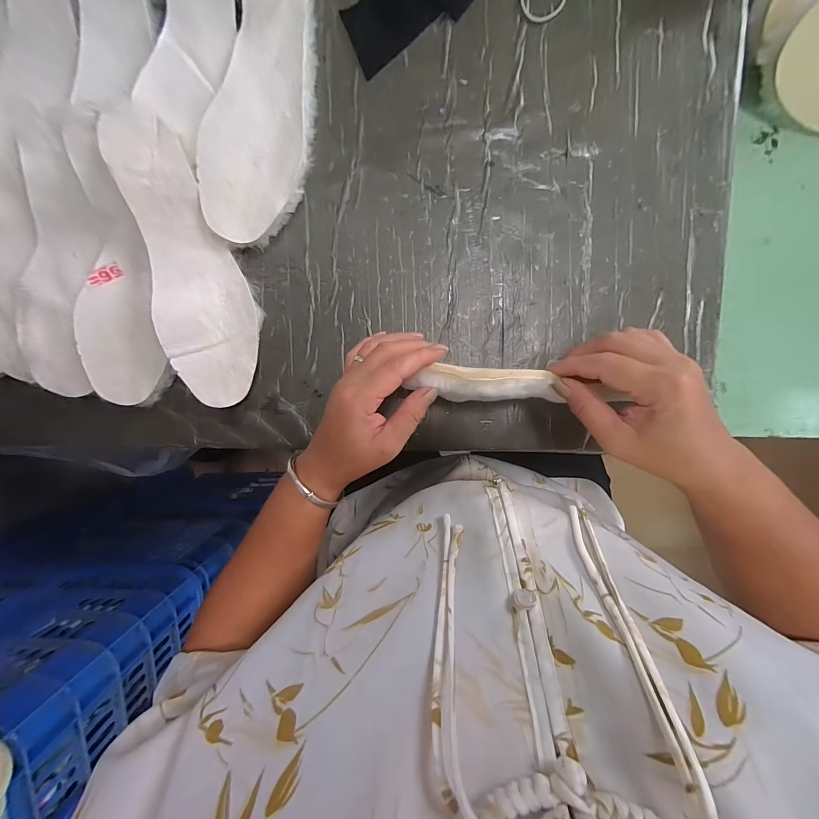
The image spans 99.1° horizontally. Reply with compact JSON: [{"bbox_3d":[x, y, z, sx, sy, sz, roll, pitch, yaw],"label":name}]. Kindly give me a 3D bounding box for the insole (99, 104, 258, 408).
[{"bbox_3d":[-0.210,-0.136,0.342,0.087,0.012,0.264,-12,102,-15],"label":"insole"}]

